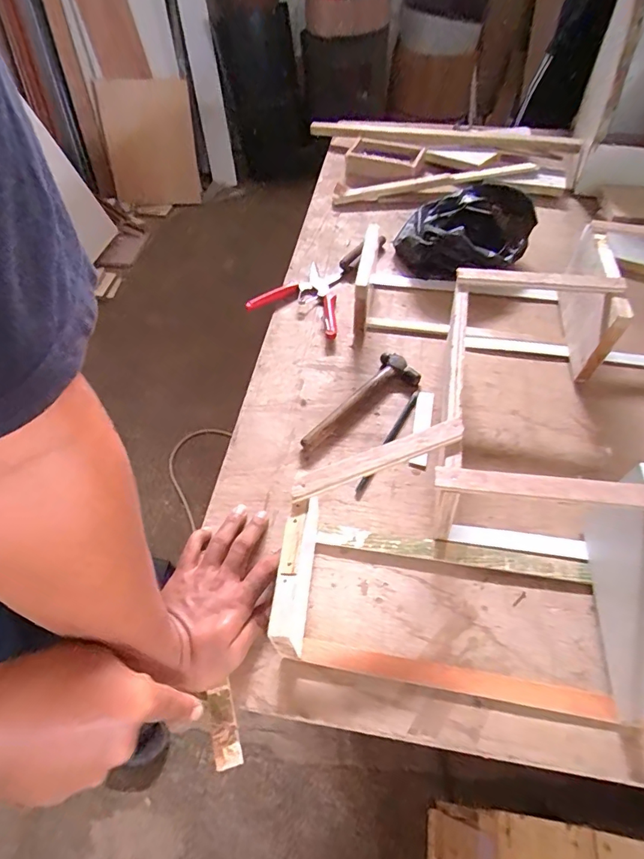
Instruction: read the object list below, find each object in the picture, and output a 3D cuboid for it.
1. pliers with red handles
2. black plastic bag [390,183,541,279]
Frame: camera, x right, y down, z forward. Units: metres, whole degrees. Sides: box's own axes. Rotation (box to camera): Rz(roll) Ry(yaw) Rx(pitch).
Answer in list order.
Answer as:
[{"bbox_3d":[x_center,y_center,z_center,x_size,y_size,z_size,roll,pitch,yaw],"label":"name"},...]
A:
[{"bbox_3d":[-0.018,-0.207,0.724,0.150,0.021,0.148,22,58,17],"label":"pliers with red handles"},{"bbox_3d":[0.227,-0.314,0.754,0.186,0.105,0.170,36,63,24],"label":"black plastic bag"}]

